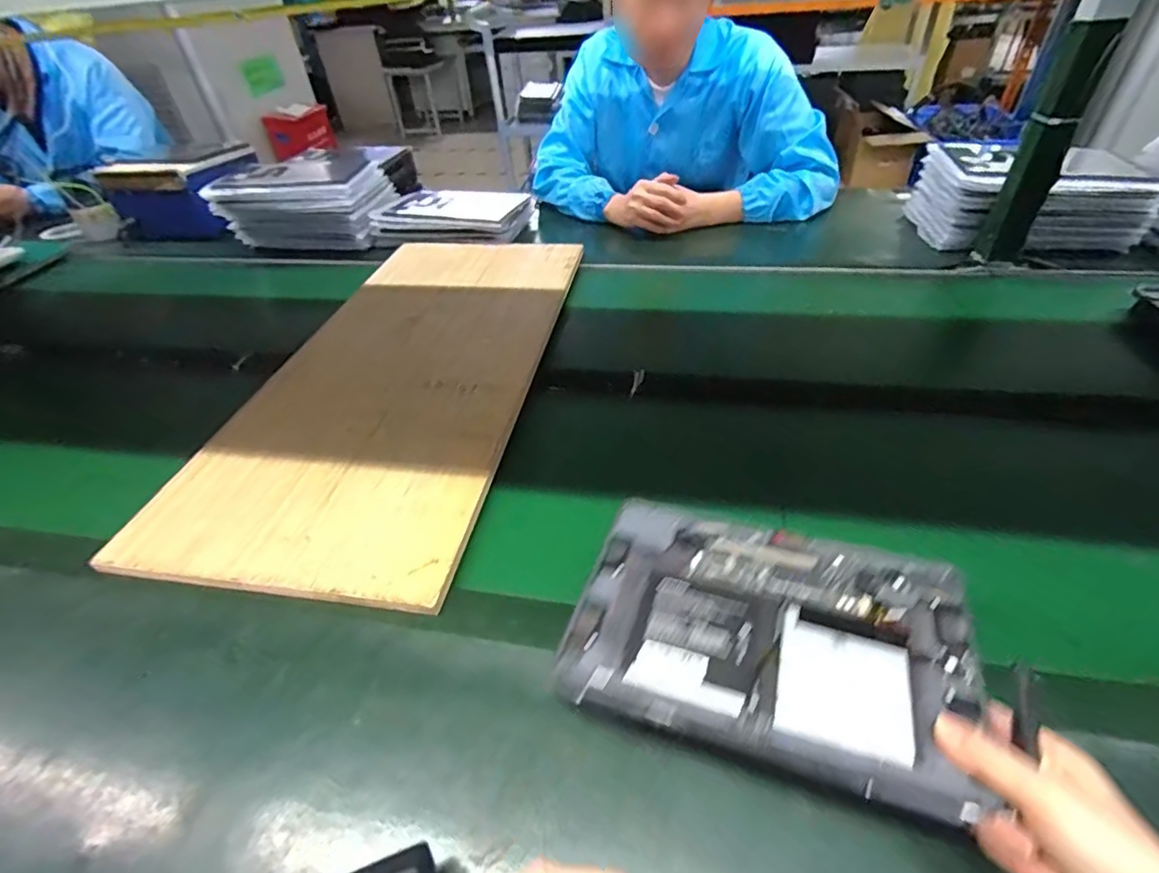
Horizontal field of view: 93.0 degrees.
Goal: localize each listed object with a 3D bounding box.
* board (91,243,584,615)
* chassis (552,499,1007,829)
[{"bbox_3d":[-0.227,-0.098,0.733,0.350,0.024,0.691,4,44,11],"label":"board"},{"bbox_3d":[0.128,0.129,0.379,0.248,0.022,0.177,11,46,17],"label":"chassis"}]

